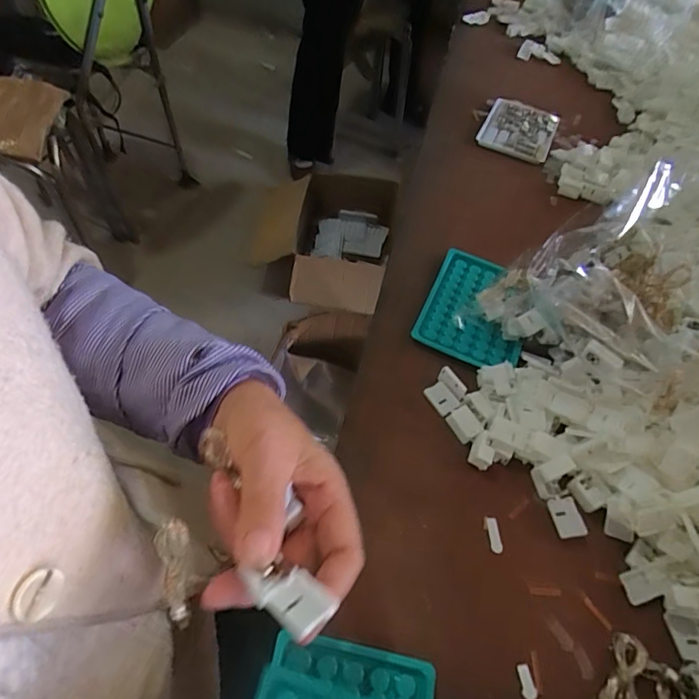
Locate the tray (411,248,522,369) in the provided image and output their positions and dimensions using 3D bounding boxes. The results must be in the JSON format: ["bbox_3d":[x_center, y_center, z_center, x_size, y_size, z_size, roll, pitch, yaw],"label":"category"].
[{"bbox_3d":[0.122,-0.040,0.448,0.092,0.021,0.128,23,55,9],"label":"tray"}]

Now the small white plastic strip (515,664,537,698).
[{"bbox_3d":[0.107,0.201,0.287,0.009,0.004,0.018,-8,54,-9],"label":"small white plastic strip"}]

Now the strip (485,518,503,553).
[{"bbox_3d":[0.102,0.132,0.336,0.008,0.004,0.023,-2,53,-6],"label":"strip"}]

